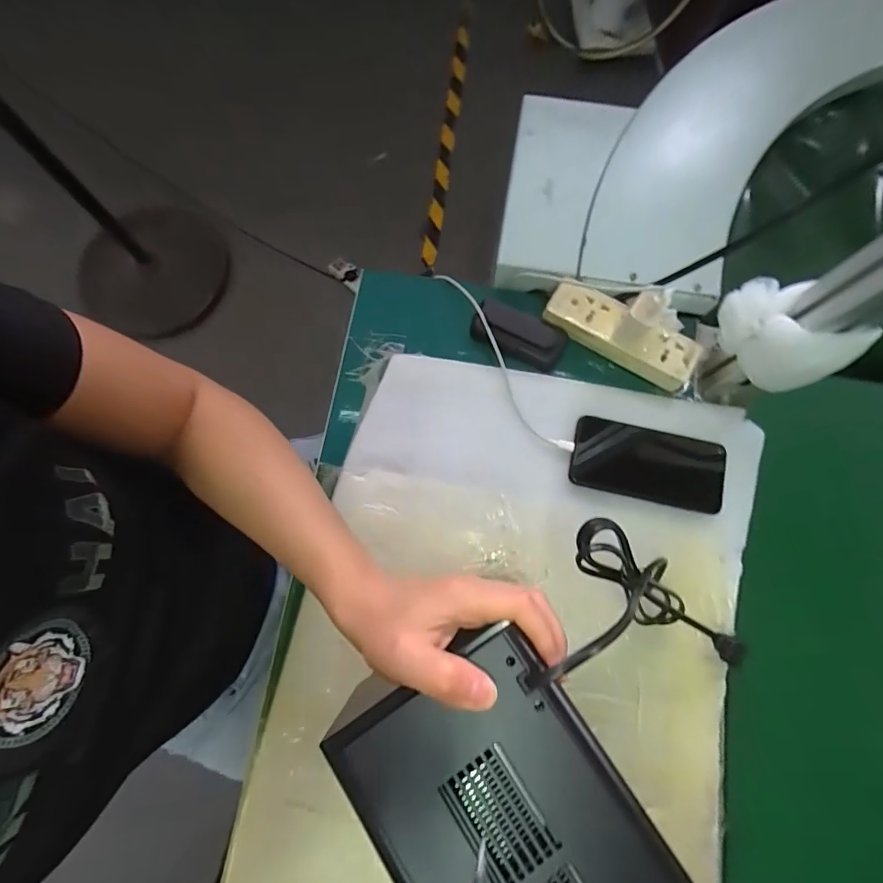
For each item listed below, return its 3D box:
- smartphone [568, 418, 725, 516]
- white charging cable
[{"bbox_3d":[0.213,0.024,0.469,0.152,0.012,0.076,12,77,2],"label":"smartphone"},{"bbox_3d":[0.061,-0.093,0.505,0.032,0.039,0.258,-29,80,-7],"label":"white charging cable"}]

